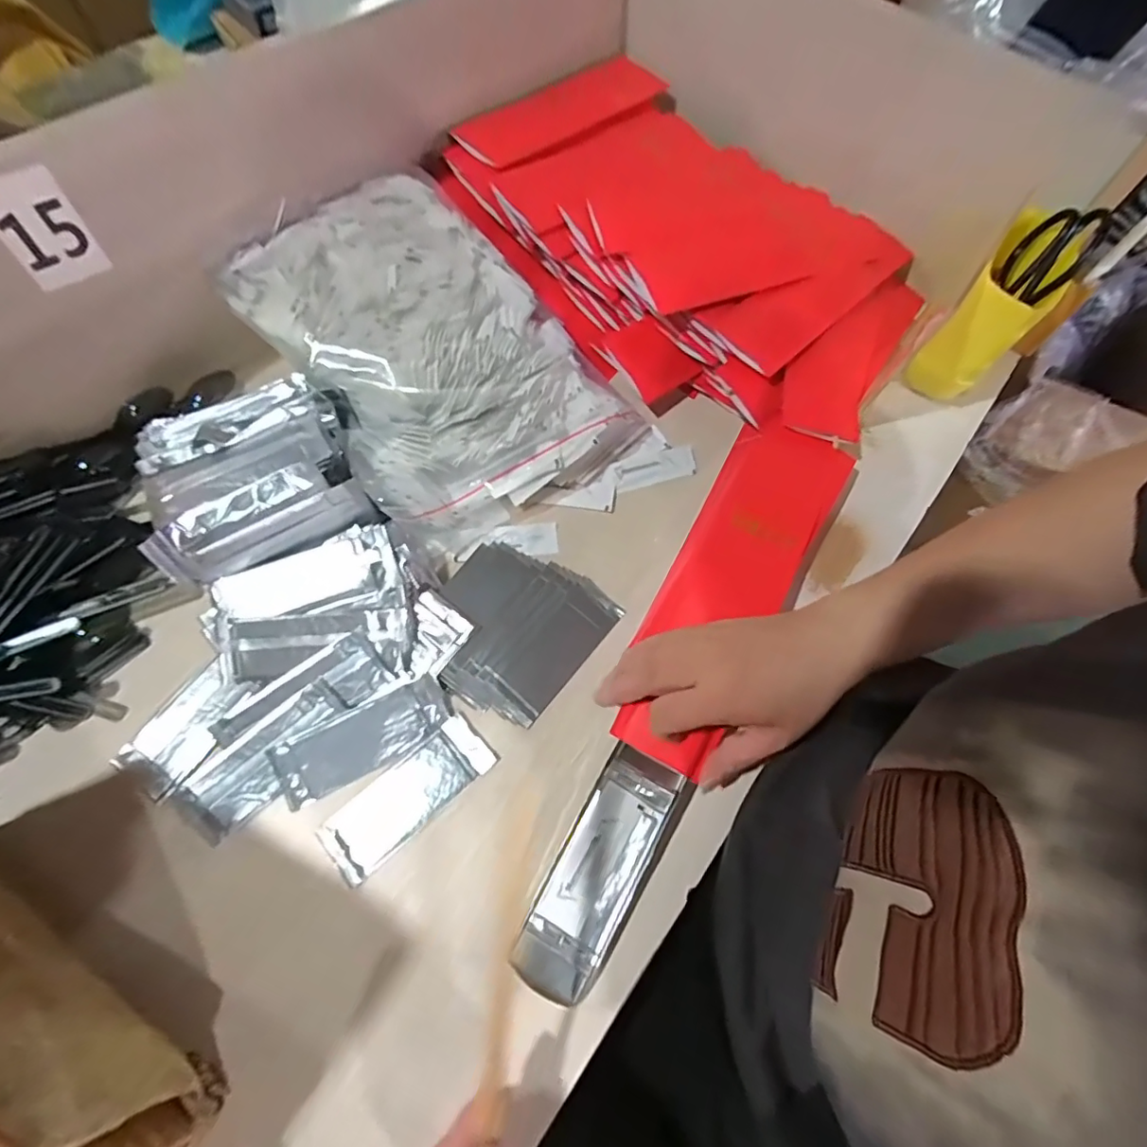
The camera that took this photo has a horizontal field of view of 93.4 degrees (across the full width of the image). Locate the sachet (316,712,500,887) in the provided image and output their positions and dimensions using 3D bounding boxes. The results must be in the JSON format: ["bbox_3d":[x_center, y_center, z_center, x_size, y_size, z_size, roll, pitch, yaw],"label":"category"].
[{"bbox_3d":[-0.116,0.157,0.385,0.121,0.005,0.047,-39,73,-17],"label":"sachet"}]

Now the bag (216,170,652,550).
[{"bbox_3d":[-0.128,-0.202,0.487,0.245,0.083,0.333,-37,73,-17],"label":"bag"}]

